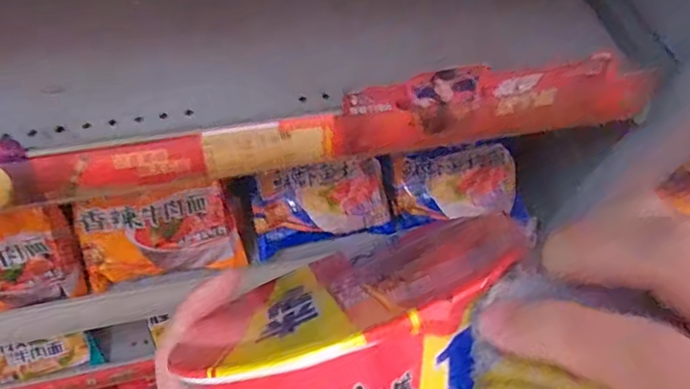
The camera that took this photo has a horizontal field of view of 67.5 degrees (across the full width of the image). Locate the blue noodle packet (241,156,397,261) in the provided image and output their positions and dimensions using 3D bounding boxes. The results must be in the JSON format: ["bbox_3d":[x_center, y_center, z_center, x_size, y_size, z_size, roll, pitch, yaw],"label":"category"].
[{"bbox_3d":[-0.027,0.008,0.572,0.149,0.040,0.089,-11,102,-8],"label":"blue noodle packet"}]

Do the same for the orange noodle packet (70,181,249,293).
[{"bbox_3d":[-0.187,0.039,0.528,0.147,0.096,0.036,-13,18,-19],"label":"orange noodle packet"}]

